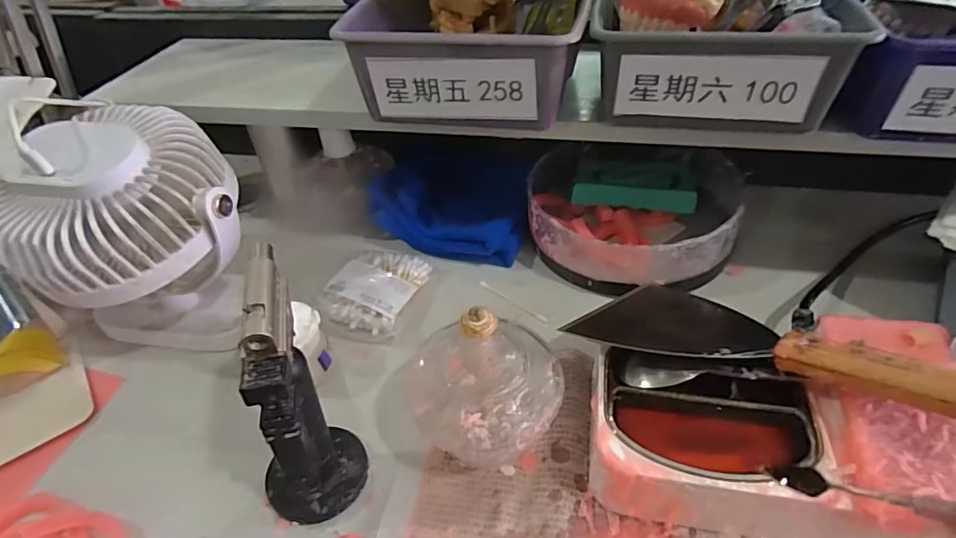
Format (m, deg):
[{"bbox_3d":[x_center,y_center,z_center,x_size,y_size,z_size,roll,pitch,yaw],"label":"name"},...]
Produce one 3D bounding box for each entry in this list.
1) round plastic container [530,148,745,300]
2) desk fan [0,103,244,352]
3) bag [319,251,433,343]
[{"bbox_3d":[0.135,-0.059,0.460,0.172,0.054,0.181,-3,44,2],"label":"round plastic container"},{"bbox_3d":[-0.232,-0.016,0.358,0.138,0.151,0.109,-27,48,-22],"label":"desk fan"},{"bbox_3d":[-0.083,0.016,0.417,0.065,0.024,0.088,10,46,15],"label":"bag"}]

